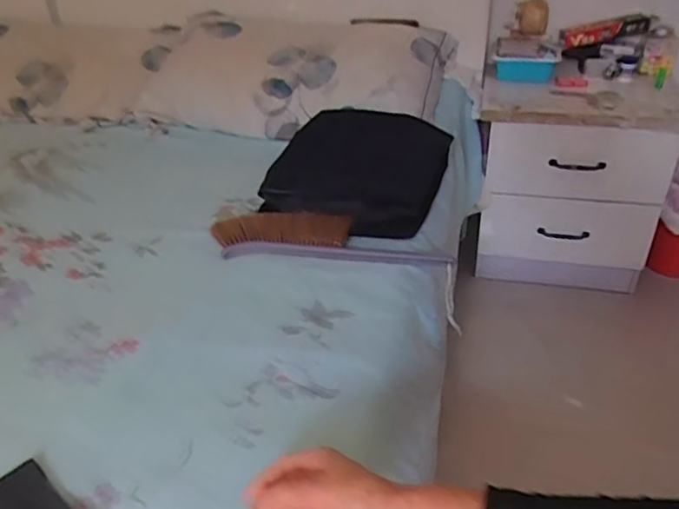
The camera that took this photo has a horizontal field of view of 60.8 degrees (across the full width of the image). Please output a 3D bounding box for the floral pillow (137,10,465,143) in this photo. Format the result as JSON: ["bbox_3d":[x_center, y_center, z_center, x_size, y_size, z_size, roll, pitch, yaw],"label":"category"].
[{"bbox_3d":[-0.101,-0.396,1.244,0.605,0.215,0.287,12,37,21],"label":"floral pillow"}]

